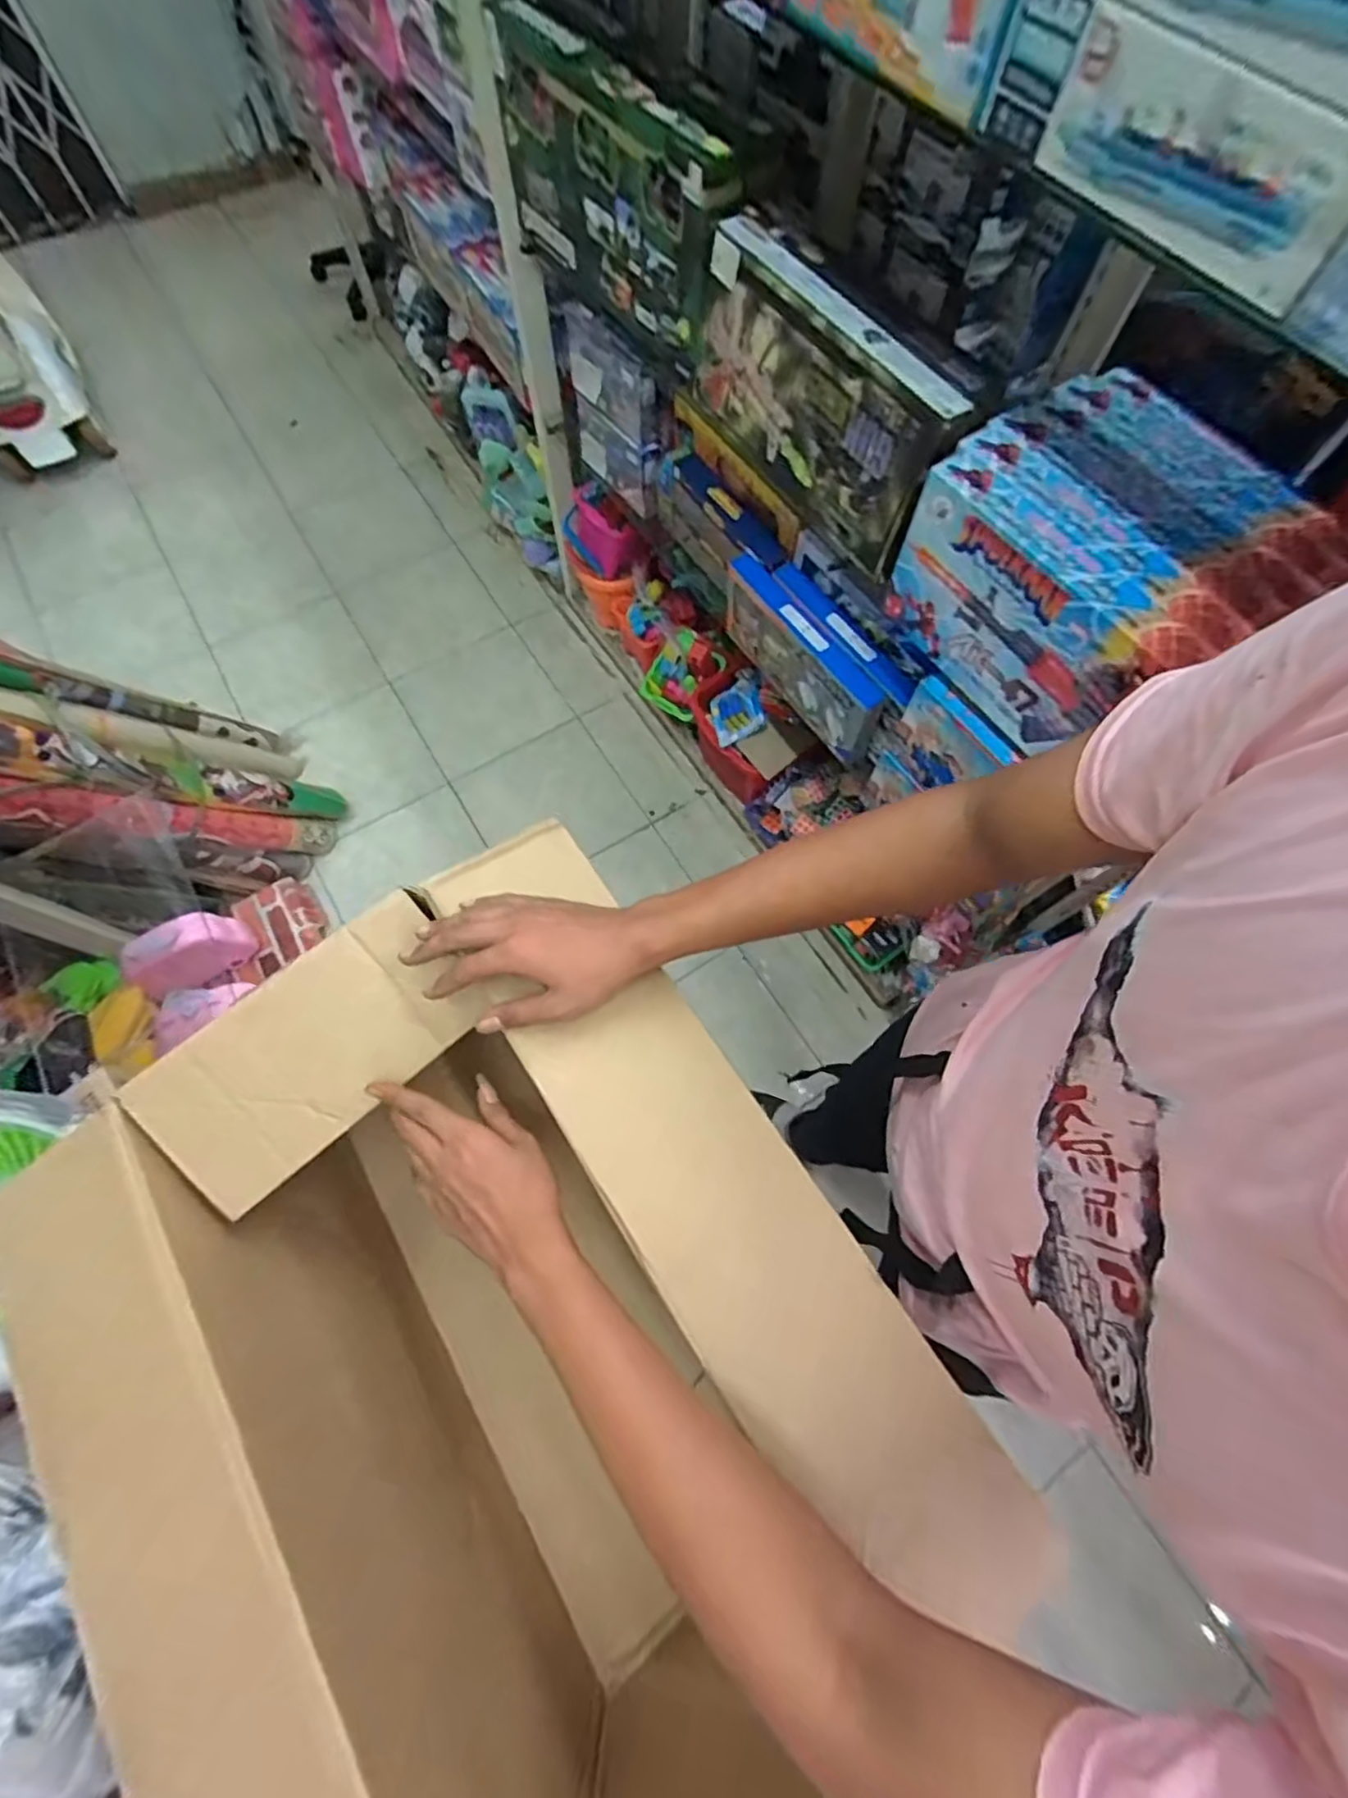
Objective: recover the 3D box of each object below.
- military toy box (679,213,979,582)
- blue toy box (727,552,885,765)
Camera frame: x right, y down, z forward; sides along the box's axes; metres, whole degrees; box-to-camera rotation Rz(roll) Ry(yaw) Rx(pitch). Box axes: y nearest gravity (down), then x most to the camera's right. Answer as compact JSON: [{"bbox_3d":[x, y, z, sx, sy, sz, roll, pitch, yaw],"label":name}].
[{"bbox_3d":[0.181,-0.640,0.841,0.090,0.208,0.455,-31,73,-13],"label":"military toy box"},{"bbox_3d":[0.203,-0.391,1.095,0.047,0.170,0.347,-32,73,-13],"label":"blue toy box"}]

